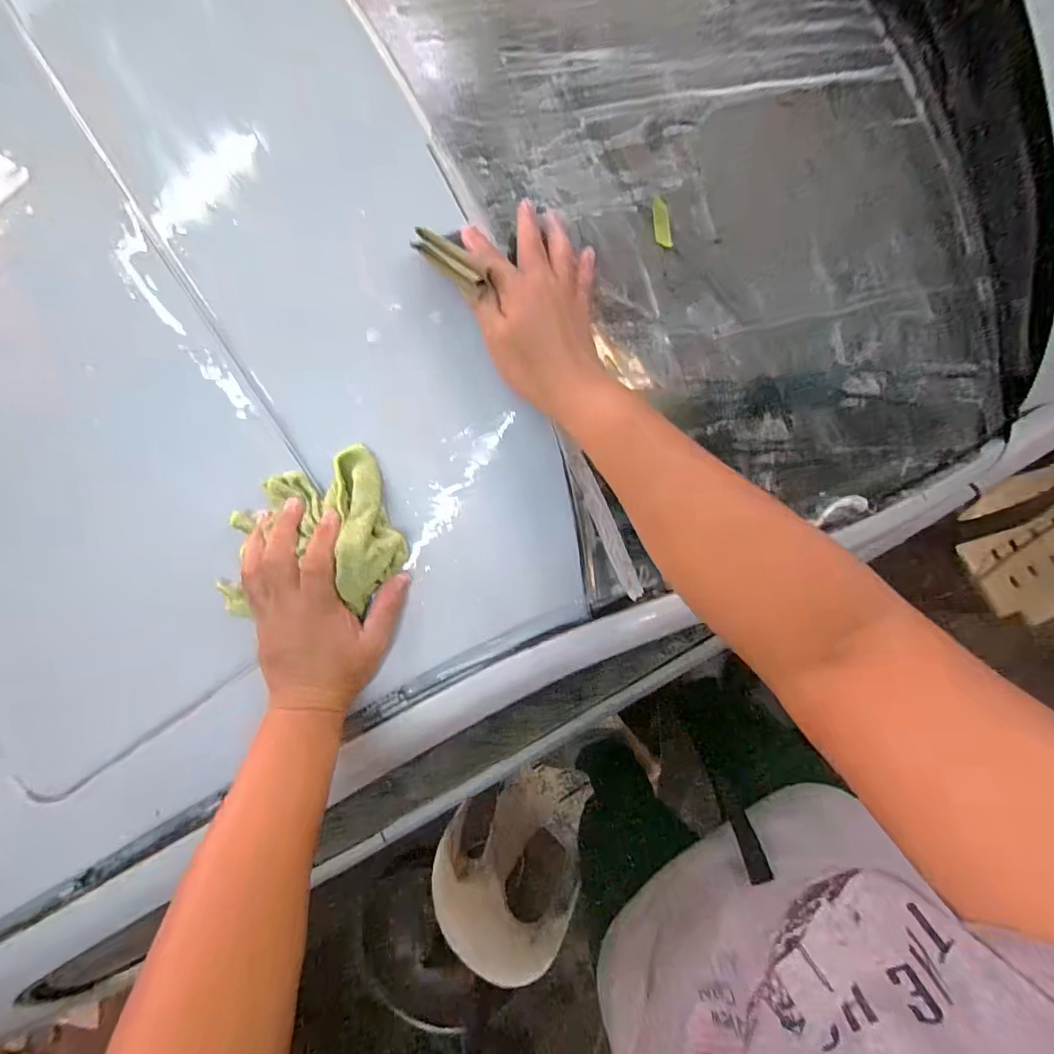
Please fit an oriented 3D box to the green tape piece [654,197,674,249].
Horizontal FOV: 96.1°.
[{"bbox_3d":[0.134,-0.303,0.471,0.019,0.004,0.048,-8,92,-18],"label":"green tape piece"}]

